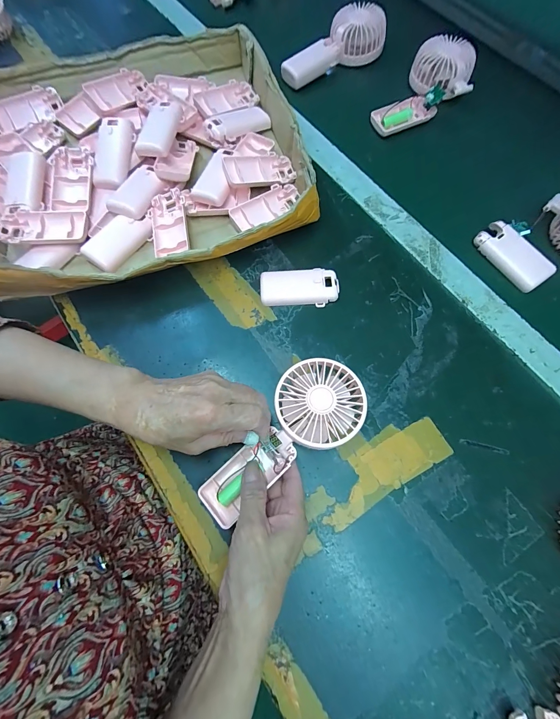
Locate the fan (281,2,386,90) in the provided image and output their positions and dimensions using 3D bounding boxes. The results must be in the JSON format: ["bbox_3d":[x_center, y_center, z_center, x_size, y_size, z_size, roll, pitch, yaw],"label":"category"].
[{"bbox_3d":[0.087,-0.488,0.491,0.167,0.048,0.073,-39,75,-12],"label":"fan"}]

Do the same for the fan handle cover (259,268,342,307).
[{"bbox_3d":[0.023,-0.087,0.378,0.092,0.014,0.044,0,71,1],"label":"fan handle cover"}]

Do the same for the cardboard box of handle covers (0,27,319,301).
[{"bbox_3d":[-0.185,-0.272,0.412,0.397,0.064,0.386,-17,72,-5],"label":"cardboard box of handle covers"}]

